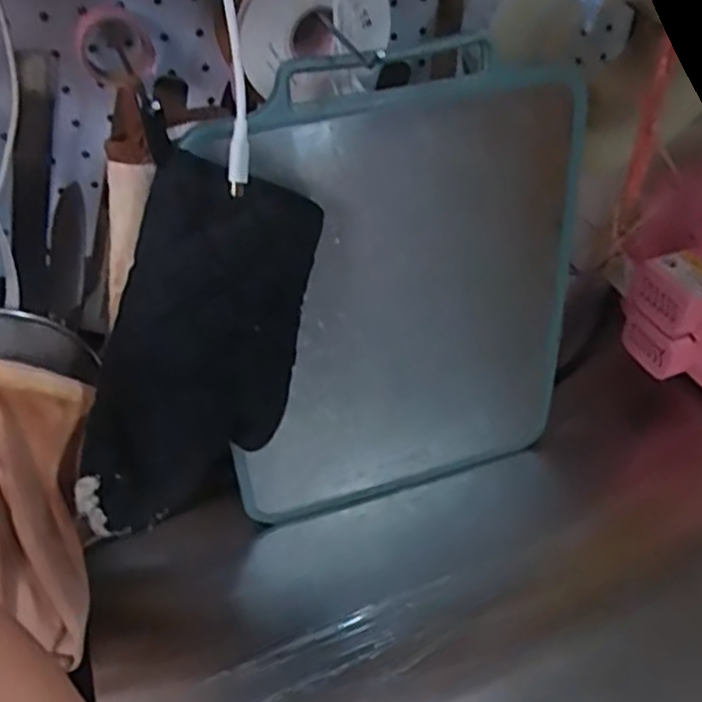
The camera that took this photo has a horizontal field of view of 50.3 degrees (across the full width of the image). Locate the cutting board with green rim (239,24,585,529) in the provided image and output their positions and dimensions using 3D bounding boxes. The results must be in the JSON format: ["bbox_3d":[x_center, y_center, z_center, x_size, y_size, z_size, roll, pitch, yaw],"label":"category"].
[{"bbox_3d":[0.039,-0.027,0.564,0.267,0.372,0.014,-14,38,-13],"label":"cutting board with green rim"}]

